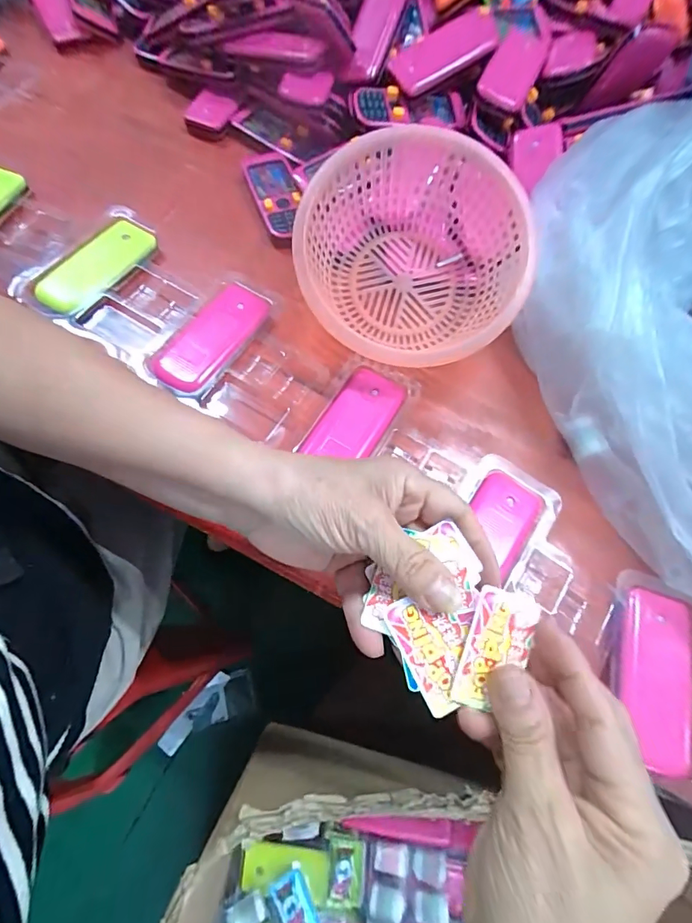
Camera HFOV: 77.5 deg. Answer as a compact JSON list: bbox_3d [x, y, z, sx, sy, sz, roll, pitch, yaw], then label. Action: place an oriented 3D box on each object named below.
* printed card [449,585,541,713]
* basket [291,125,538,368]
[{"bbox_3d":[0.069,0.086,0.197,0.029,0.006,0.054,20,74,6],"label":"printed card"},{"bbox_3d":[0.049,-0.159,0.340,0.167,0.077,0.167,0,91,0],"label":"basket"}]

